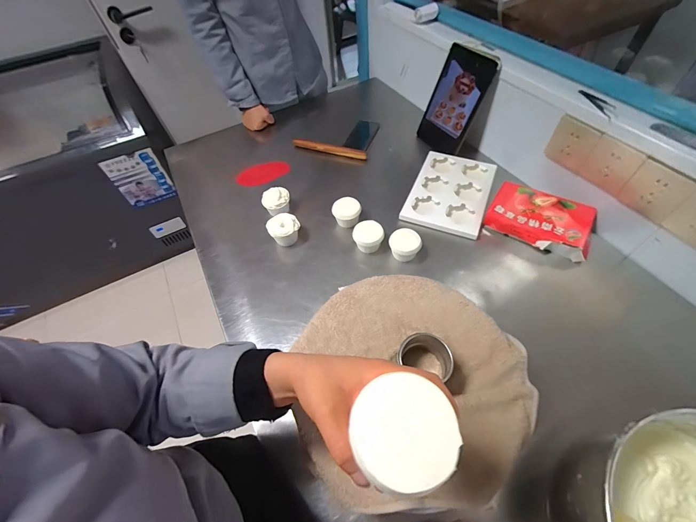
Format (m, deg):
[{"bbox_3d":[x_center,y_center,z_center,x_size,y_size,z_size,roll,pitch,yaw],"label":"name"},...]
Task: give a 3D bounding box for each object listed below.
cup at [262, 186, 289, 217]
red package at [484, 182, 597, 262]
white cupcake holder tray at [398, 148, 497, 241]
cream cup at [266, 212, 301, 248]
[{"bbox_3d":[-0.176,-0.143,0.771,0.066,0.060,0.065,-2,54,3],"label":"cup"},{"bbox_3d":[0.424,-0.087,0.679,0.211,0.044,0.141,29,61,23],"label":"red package"},{"bbox_3d":[0.258,-0.174,0.776,0.181,0.031,0.253,18,58,17],"label":"white cupcake holder tray"},{"bbox_3d":[-0.146,-0.070,0.712,0.069,0.062,0.062,-23,56,-11],"label":"cream cup"}]

